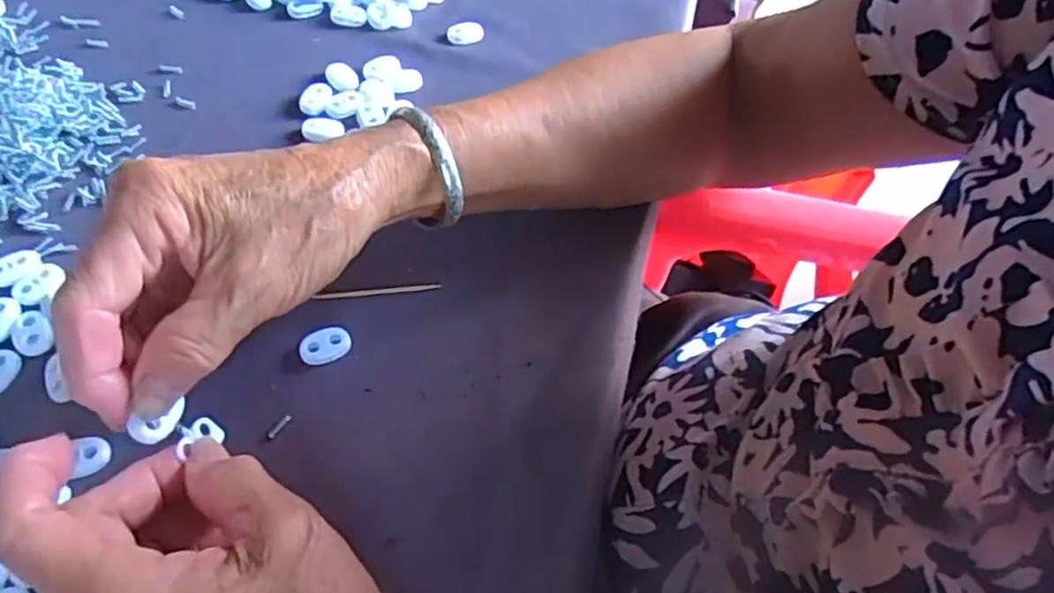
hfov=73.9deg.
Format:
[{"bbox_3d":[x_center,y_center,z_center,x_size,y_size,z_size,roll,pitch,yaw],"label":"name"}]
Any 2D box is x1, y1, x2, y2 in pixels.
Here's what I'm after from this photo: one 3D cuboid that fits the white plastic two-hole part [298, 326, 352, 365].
[{"bbox_3d":[-0.092,0.022,0.318,0.023,0.007,0.015,-21,60,-17],"label":"white plastic two-hole part"}]

